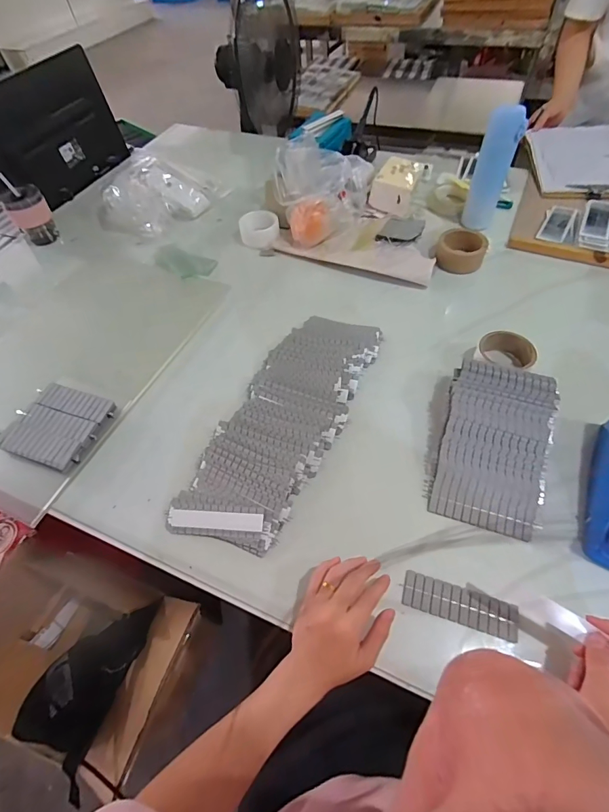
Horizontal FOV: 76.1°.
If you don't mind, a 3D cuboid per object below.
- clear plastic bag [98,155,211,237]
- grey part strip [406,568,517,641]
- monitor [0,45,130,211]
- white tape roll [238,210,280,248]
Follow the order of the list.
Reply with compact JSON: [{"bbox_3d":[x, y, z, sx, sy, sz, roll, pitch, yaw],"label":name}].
[{"bbox_3d":[-0.369,-0.506,0.944,0.192,0.099,0.214,31,63,23],"label":"clear plastic bag"},{"bbox_3d":[0.179,0.230,0.451,0.124,0.004,0.038,14,58,14],"label":"grey part strip"},{"bbox_3d":[-0.679,-0.733,1.051,0.042,0.262,0.477,8,55,30],"label":"monitor"},{"bbox_3d":[-0.101,-0.397,0.873,0.085,0.040,0.085,-2,55,3],"label":"white tape roll"}]

